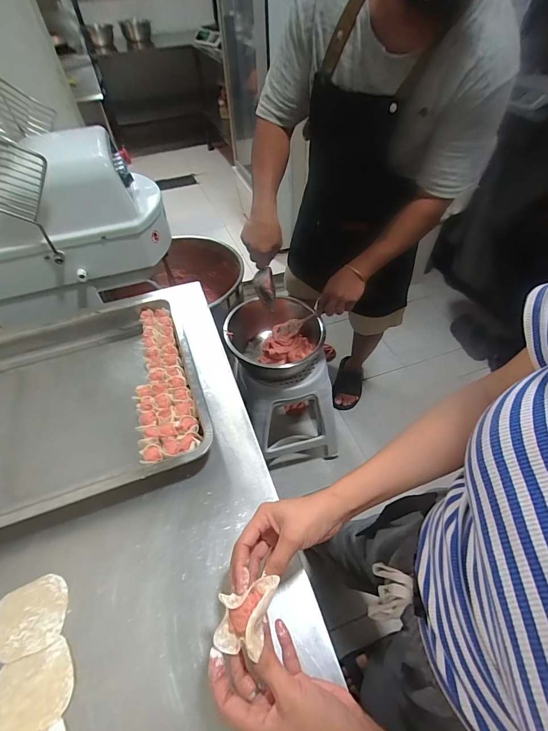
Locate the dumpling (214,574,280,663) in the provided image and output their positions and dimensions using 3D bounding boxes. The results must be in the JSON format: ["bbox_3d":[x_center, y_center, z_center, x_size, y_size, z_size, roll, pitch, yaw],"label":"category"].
[{"bbox_3d":[-0.028,0.236,0.333,0.048,0.035,0.062,12,50,13],"label":"dumpling"}]

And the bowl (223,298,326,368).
[{"bbox_3d":[0.010,-0.071,1.056,0.290,0.150,0.262,-13,51,-8],"label":"bowl"}]

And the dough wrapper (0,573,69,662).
[{"bbox_3d":[-0.290,0.299,0.415,0.082,0.004,0.073,-25,52,-18],"label":"dough wrapper"}]

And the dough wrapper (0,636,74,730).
[{"bbox_3d":[-0.258,0.347,0.371,0.083,0.004,0.067,-21,51,-15],"label":"dough wrapper"}]

